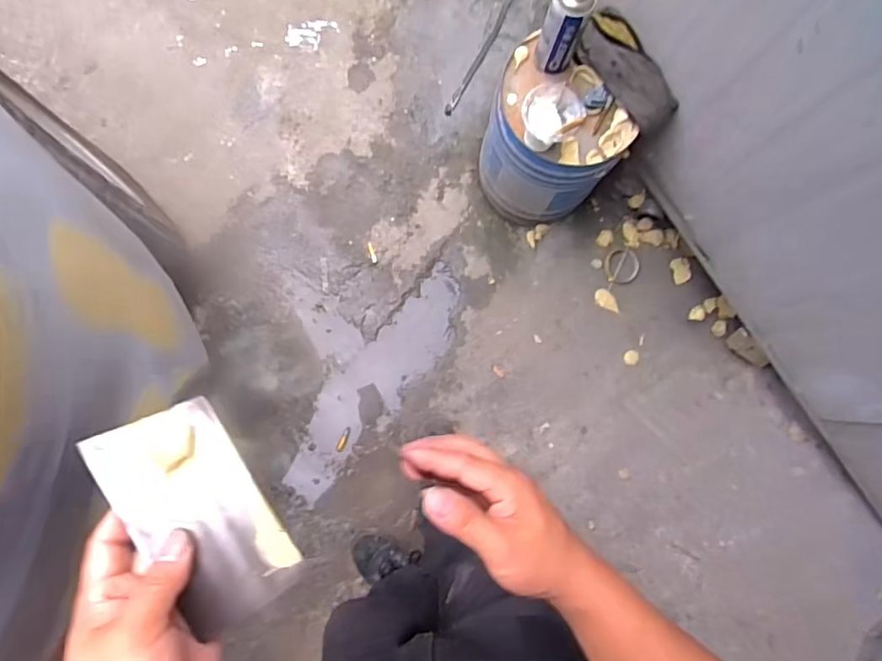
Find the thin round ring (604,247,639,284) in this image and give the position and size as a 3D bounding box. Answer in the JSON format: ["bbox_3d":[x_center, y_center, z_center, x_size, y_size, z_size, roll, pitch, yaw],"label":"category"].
[{"bbox_3d":[0.430,-0.155,1.289,0.085,0.006,0.085,0,83,-4],"label":"thin round ring"}]

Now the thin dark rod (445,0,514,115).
[{"bbox_3d":[0.125,-0.726,1.334,0.027,0.012,0.457,29,82,0],"label":"thin dark rod"}]

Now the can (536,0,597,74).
[{"bbox_3d":[0.195,-0.483,0.863,0.066,0.166,0.061,28,83,-2],"label":"can"}]

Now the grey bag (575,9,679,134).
[{"bbox_3d":[0.319,-0.449,0.918,0.095,0.074,0.222,-31,88,-7],"label":"grey bag"}]

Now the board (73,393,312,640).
[{"bbox_3d":[-0.147,0.111,0.327,0.074,0.006,0.134,-31,91,-10],"label":"board"}]

